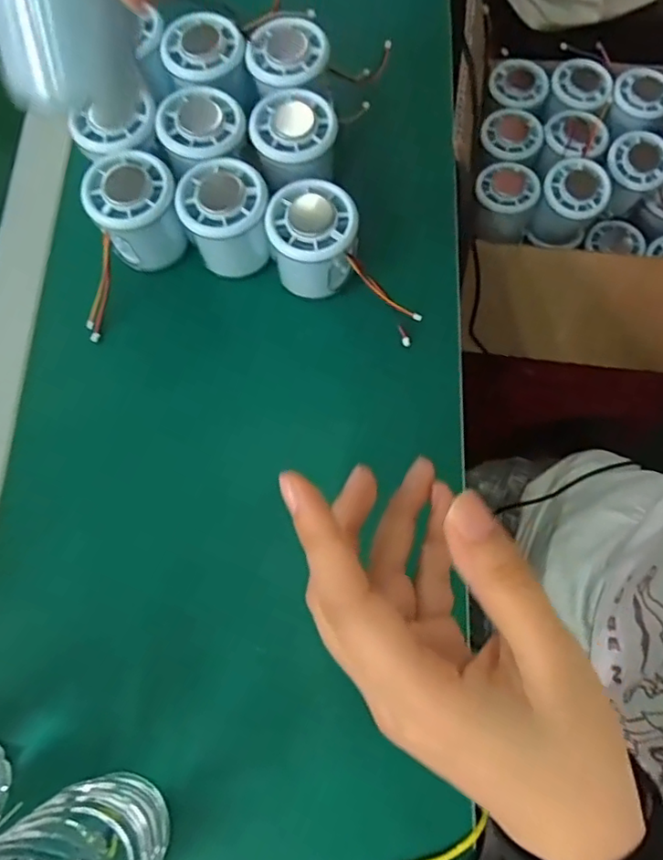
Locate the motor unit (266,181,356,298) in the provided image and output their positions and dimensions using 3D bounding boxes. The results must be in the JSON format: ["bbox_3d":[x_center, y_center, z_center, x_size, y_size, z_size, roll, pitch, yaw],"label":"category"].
[{"bbox_3d":[-0.013,-0.125,0.368,0.055,0.049,0.056,0,74,1],"label":"motor unit"}]

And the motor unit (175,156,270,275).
[{"bbox_3d":[-0.070,-0.142,0.377,0.055,0.050,0.057,0,74,1],"label":"motor unit"}]

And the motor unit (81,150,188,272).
[{"bbox_3d":[-0.131,-0.148,0.379,0.055,0.053,0.050,0,74,1],"label":"motor unit"}]

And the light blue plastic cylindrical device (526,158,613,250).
[{"bbox_3d":[0.221,-0.208,0.529,0.053,0.074,0.054,0,74,1],"label":"light blue plastic cylindrical device"}]

